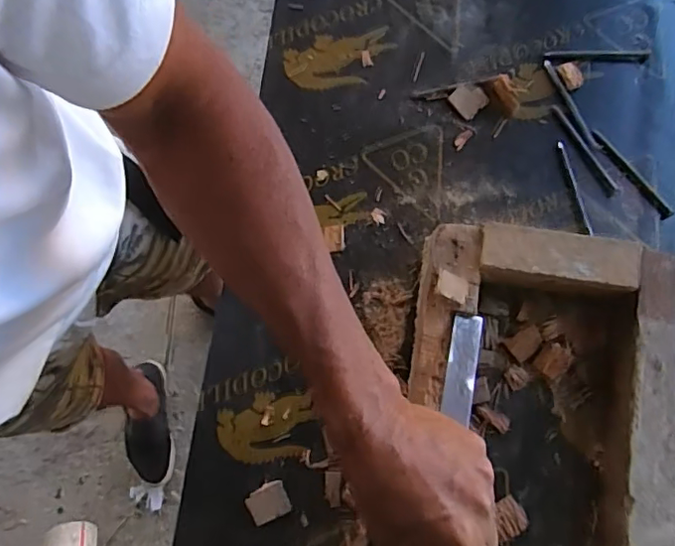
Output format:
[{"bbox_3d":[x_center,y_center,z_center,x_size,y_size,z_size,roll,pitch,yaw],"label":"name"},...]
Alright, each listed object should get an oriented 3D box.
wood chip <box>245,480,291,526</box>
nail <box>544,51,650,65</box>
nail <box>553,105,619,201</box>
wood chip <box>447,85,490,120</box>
[{"bbox_3d":[-0.056,0.186,0.453,0.032,0.004,0.027,-25,80,-6],"label":"wood chip"},{"bbox_3d":[0.250,-0.208,0.538,0.099,0.004,0.012,0,79,-1],"label":"nail"},{"bbox_3d":[0.236,-0.117,0.531,0.012,0.005,0.099,-29,81,-7],"label":"nail"},{"bbox_3d":[0.124,-0.164,0.528,0.029,0.006,0.030,-42,82,-9],"label":"wood chip"}]

